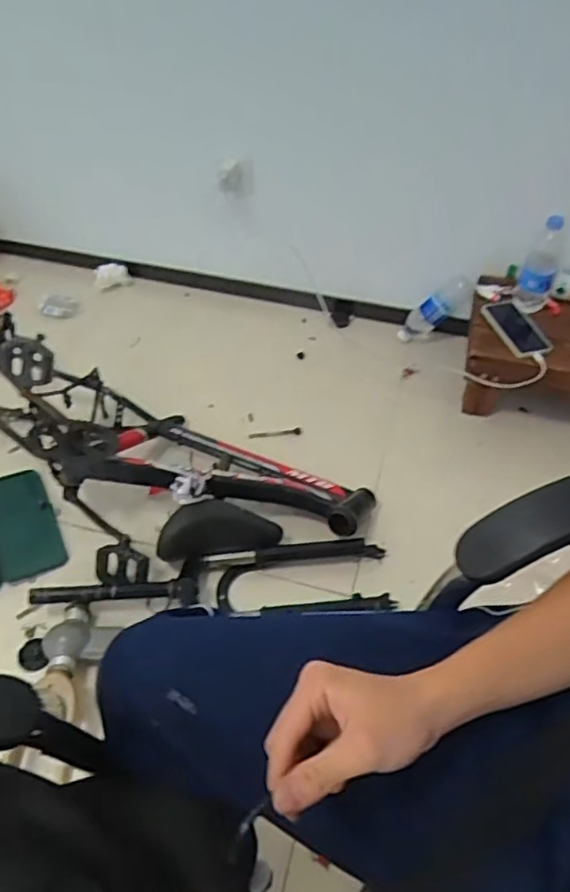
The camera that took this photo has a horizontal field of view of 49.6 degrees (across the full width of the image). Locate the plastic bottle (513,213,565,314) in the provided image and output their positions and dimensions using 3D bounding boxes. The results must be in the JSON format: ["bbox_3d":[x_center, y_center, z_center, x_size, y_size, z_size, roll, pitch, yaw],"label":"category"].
[{"bbox_3d":[0.545,-0.383,1.323,0.073,0.212,0.056,21,52,15],"label":"plastic bottle"}]

